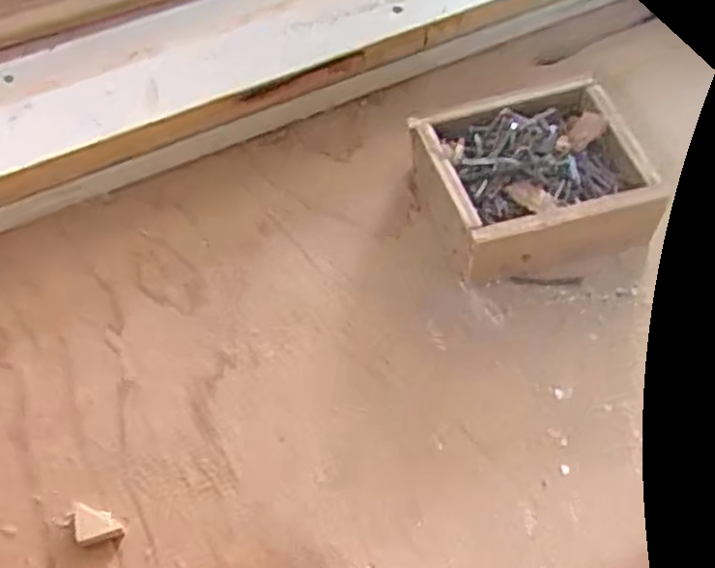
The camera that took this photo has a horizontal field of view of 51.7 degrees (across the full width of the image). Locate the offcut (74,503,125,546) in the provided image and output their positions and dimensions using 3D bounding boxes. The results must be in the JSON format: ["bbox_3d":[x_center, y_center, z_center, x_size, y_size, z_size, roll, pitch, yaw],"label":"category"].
[{"bbox_3d":[-0.111,0.100,0.312,0.021,0.006,0.017,-8,55,-5],"label":"offcut"}]

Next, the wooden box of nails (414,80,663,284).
[{"bbox_3d":[0.092,-0.054,0.389,0.113,0.040,0.096,-11,55,-7],"label":"wooden box of nails"}]

